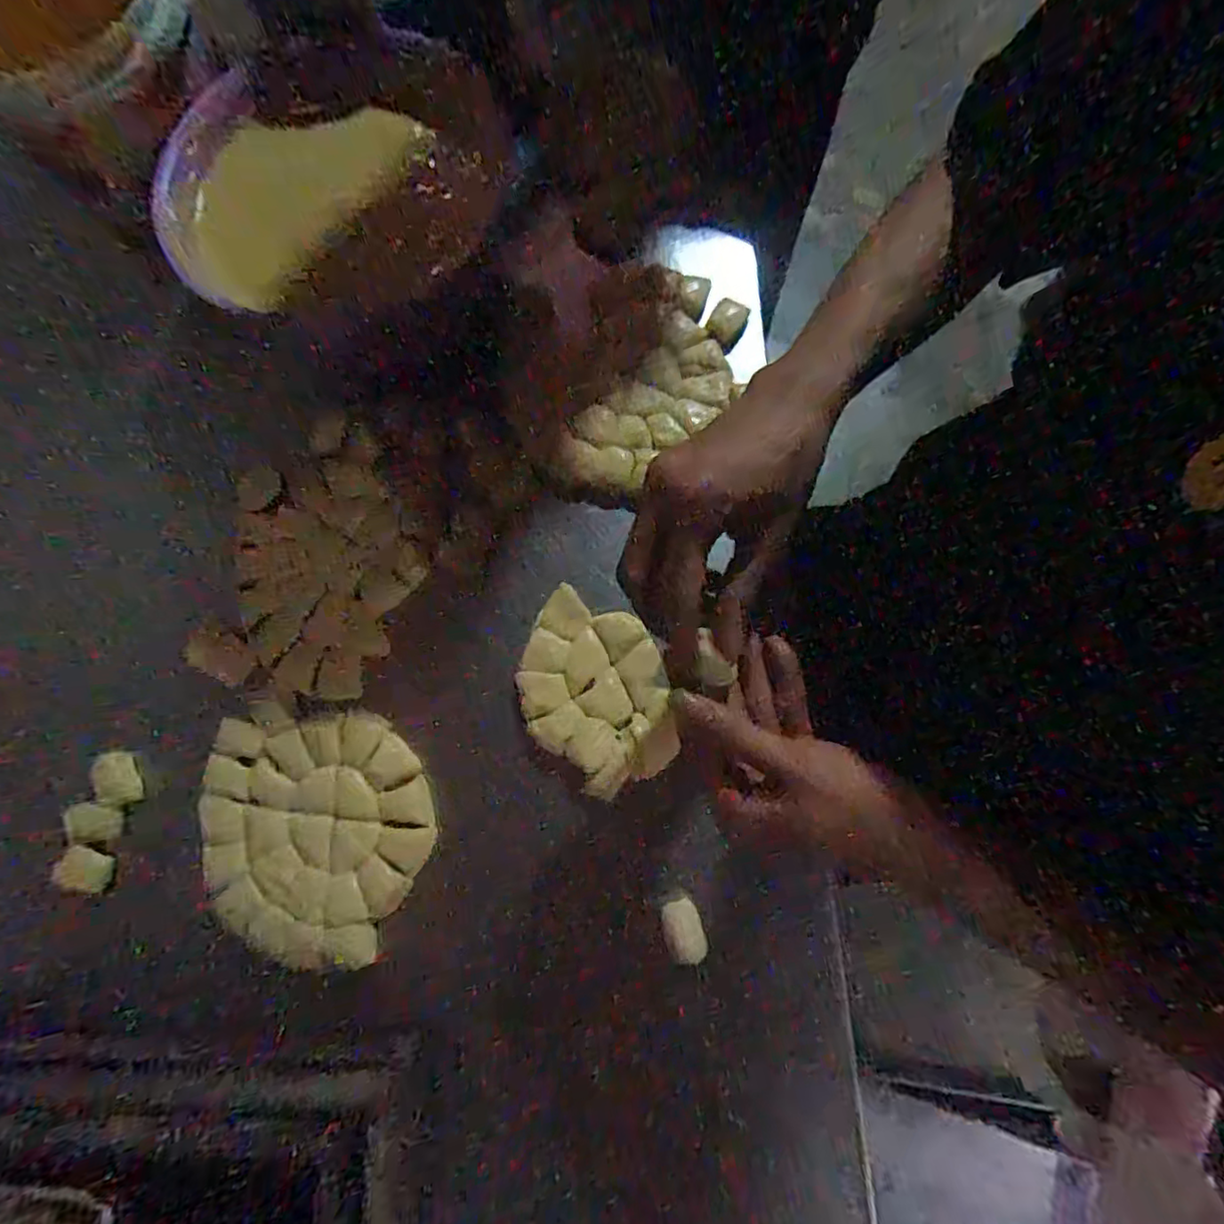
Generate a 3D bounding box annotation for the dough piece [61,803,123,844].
[{"bbox_3d":[-0.413,0.168,0.499,0.036,0.006,0.030,-2,80,-34],"label":"dough piece"}]

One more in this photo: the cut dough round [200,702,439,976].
[{"bbox_3d":[-0.233,0.166,0.483,0.179,0.026,0.173,-1,78,3],"label":"cut dough round"}]

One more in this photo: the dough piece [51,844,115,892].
[{"bbox_3d":[-0.412,0.202,0.488,0.037,0.005,0.030,28,63,-18],"label":"dough piece"}]

